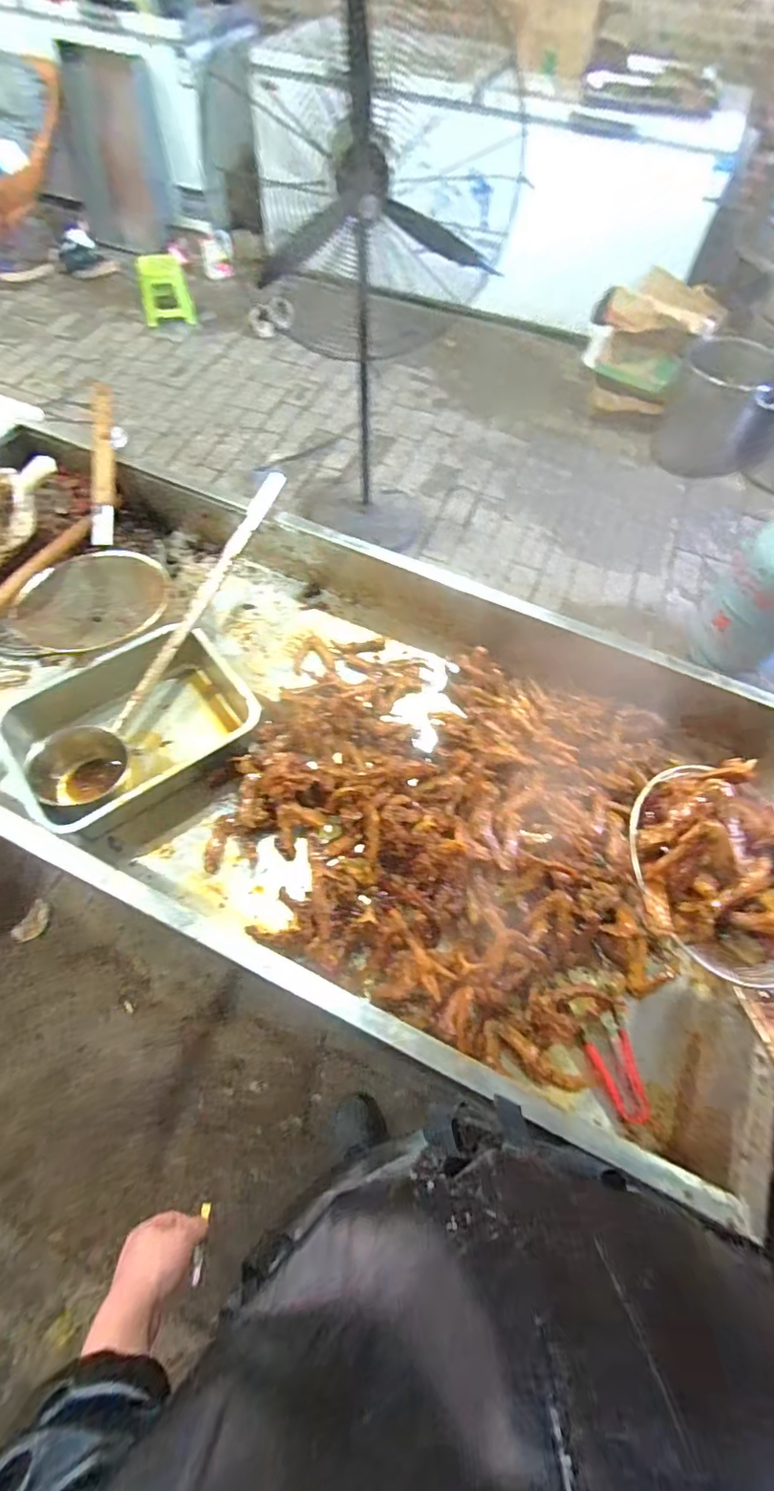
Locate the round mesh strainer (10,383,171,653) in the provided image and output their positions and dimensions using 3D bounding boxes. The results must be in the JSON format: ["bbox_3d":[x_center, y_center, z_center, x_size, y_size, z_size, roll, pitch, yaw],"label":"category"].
[{"bbox_3d":[-0.610,-0.443,1.197,0.272,0.130,0.536,-3,78,-3],"label":"round mesh strainer"}]

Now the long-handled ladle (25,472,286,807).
[{"bbox_3d":[-0.411,-0.220,1.079,0.143,0.176,0.767,18,61,9],"label":"long-handled ladle"}]

